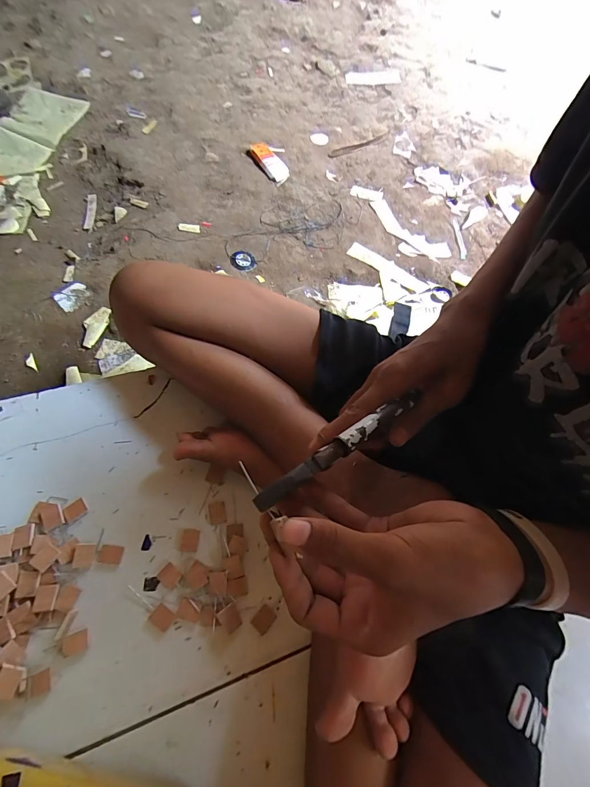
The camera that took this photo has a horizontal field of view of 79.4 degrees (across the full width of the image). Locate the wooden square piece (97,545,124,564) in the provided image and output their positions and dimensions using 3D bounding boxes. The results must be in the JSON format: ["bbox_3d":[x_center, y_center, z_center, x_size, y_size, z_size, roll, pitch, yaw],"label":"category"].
[{"bbox_3d":[-0.211,0.183,0.406,0.024,0.004,0.019,6,64,-6],"label":"wooden square piece"}]

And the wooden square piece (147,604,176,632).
[{"bbox_3d":[-0.145,0.244,0.388,0.024,0.004,0.020,32,64,7],"label":"wooden square piece"}]

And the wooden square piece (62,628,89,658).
[{"bbox_3d":[-0.226,0.256,0.365,0.022,0.006,0.019,-14,67,-15],"label":"wooden square piece"}]

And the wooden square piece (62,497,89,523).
[{"bbox_3d":[-0.260,0.137,0.421,0.024,0.004,0.020,-32,73,-21],"label":"wooden square piece"}]

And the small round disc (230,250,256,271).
[{"bbox_3d":[-0.110,-0.281,0.753,0.053,0.011,0.051,4,64,-7],"label":"small round disc"}]

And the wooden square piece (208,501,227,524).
[{"bbox_3d":[-0.096,0.148,0.440,0.021,0.004,0.026,-7,66,-12],"label":"wooden square piece"}]

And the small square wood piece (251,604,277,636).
[{"bbox_3d":[-0.035,0.252,0.397,0.020,0.004,0.025,40,65,11],"label":"small square wood piece"}]

